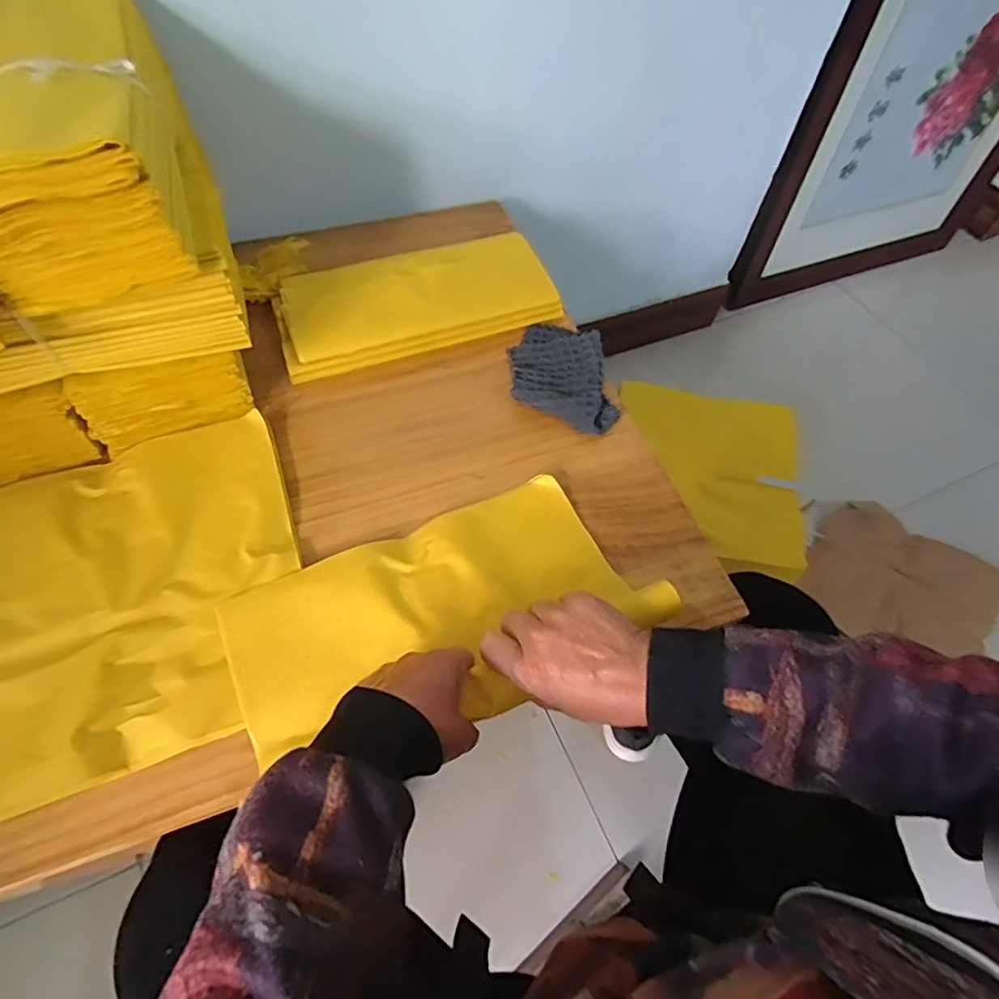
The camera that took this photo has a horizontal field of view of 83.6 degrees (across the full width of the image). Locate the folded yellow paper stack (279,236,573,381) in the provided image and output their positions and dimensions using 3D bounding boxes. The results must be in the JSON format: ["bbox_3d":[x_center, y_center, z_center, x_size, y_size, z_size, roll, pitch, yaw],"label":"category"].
[{"bbox_3d":[-0.094,-0.230,0.645,0.310,0.053,0.110,-16,61,-12],"label":"folded yellow paper stack"}]

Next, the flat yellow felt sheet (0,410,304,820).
[{"bbox_3d":[-0.332,0.079,0.469,0.313,0.012,0.292,-19,61,-13],"label":"flat yellow felt sheet"}]

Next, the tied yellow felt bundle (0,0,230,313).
[{"bbox_3d":[-0.351,-0.306,0.464,0.153,0.101,0.314,-17,61,-13],"label":"tied yellow felt bundle"}]

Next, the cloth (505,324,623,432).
[{"bbox_3d":[0.067,-0.143,0.619,0.108,0.021,0.160,0,59,-3],"label":"cloth"}]

